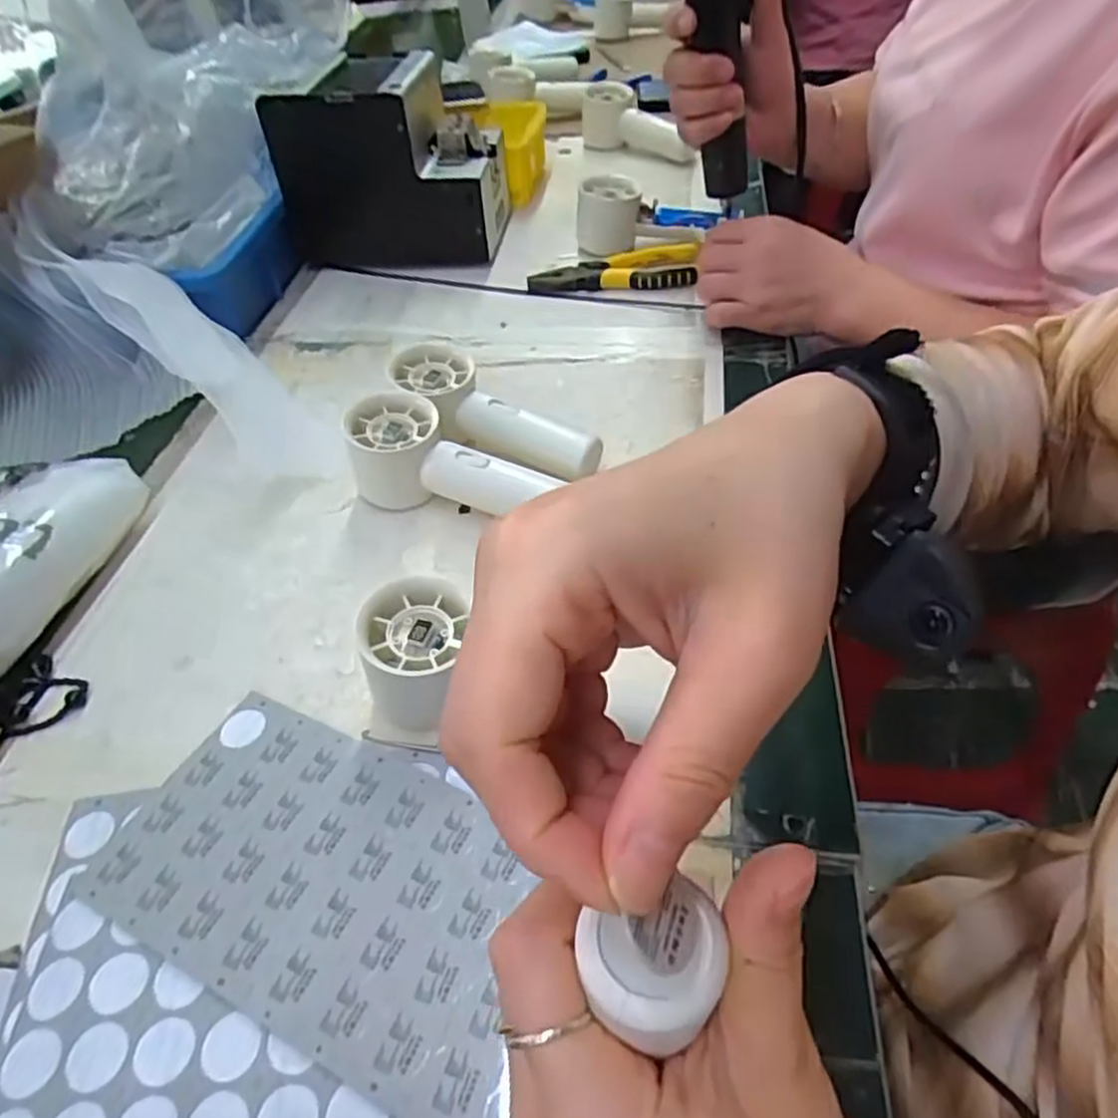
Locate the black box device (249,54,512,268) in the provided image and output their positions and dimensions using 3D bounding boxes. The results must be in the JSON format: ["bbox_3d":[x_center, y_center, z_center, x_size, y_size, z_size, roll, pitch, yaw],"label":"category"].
[{"bbox_3d":[-0.148,-0.361,0.694,0.186,0.145,0.124,0,47,5],"label":"black box device"}]

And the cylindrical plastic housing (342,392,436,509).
[{"bbox_3d":[-0.102,-0.066,0.477,0.057,0.057,0.052,-3,47,3],"label":"cylindrical plastic housing"}]

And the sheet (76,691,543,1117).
[{"bbox_3d":[-0.094,0.134,0.321,0.198,0.005,0.111,18,53,21],"label":"sheet"}]

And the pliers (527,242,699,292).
[{"bbox_3d":[0.047,-0.254,0.663,0.140,0.017,0.061,0,47,6],"label":"pliers"}]

